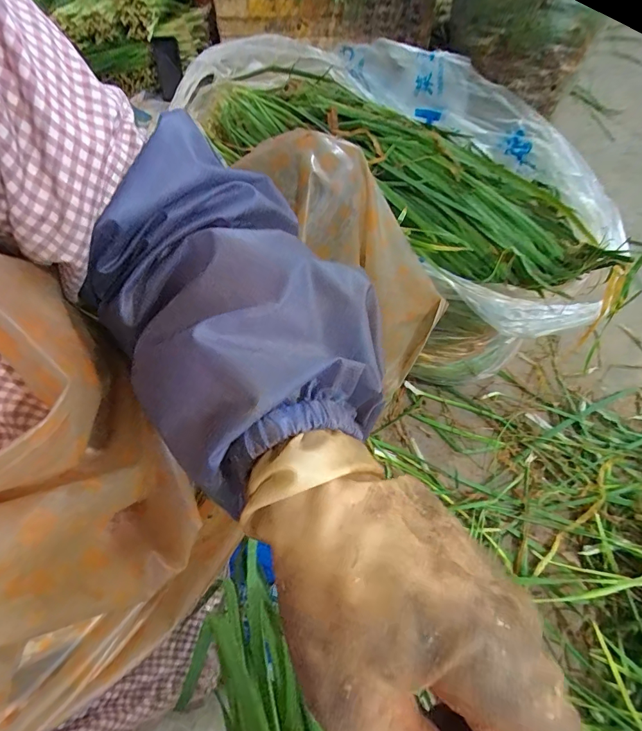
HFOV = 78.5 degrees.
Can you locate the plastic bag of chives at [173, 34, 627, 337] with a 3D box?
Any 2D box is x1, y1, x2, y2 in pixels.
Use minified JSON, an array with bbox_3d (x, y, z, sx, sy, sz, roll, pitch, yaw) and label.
[{"bbox_3d":[0.108,-0.292,0.541,0.634,0.165,0.286,36,66,21],"label":"plastic bag of chives"}]

